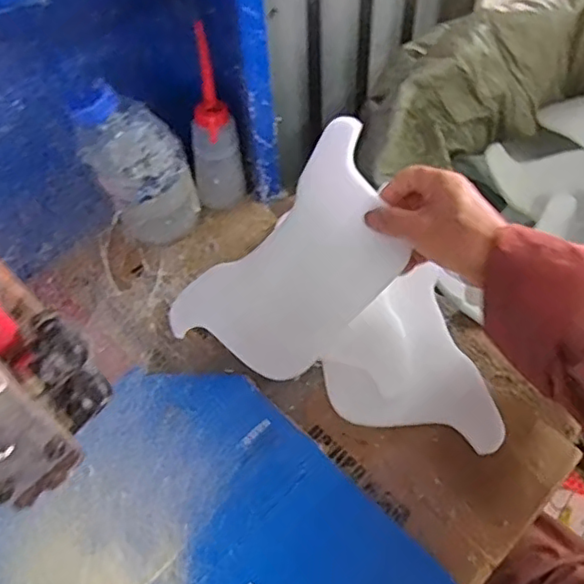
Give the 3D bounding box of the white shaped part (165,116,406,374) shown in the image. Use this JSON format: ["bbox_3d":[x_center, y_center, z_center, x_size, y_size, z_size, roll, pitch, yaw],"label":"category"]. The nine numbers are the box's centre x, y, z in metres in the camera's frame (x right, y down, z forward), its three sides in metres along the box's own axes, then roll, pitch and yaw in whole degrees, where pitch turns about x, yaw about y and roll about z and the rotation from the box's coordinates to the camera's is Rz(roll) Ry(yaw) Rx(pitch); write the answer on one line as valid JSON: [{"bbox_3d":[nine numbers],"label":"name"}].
[{"bbox_3d":[0.010,-0.022,0.535,0.128,0.043,0.227,43,89,5],"label":"white shaped part"}]

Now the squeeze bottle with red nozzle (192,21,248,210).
[{"bbox_3d":[-0.075,-0.154,0.583,0.048,0.175,0.048,6,58,6],"label":"squeeze bottle with red nozzle"}]

